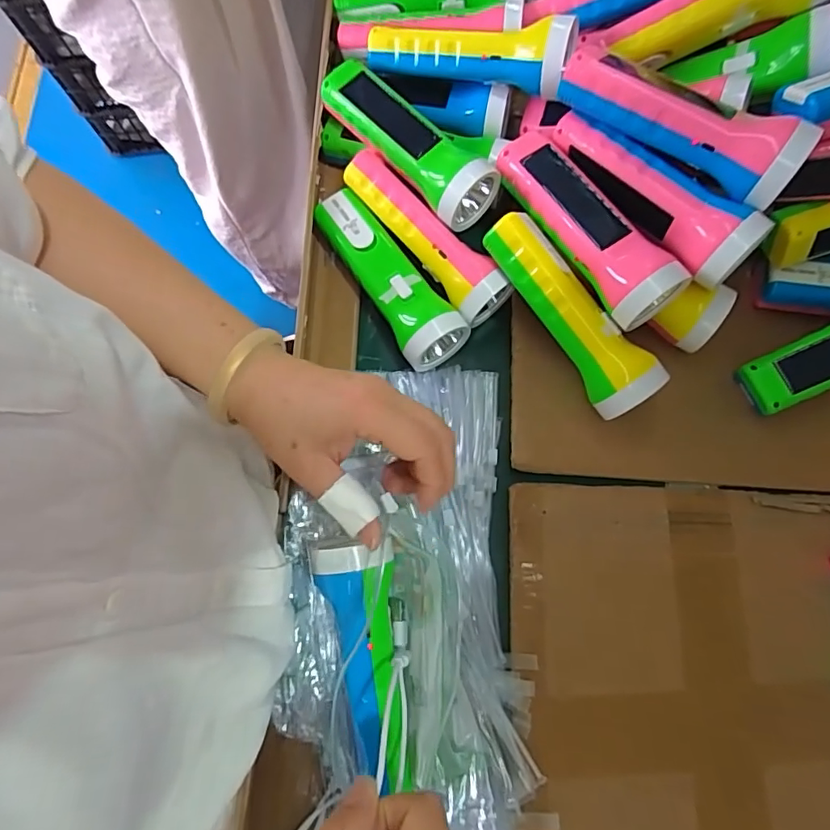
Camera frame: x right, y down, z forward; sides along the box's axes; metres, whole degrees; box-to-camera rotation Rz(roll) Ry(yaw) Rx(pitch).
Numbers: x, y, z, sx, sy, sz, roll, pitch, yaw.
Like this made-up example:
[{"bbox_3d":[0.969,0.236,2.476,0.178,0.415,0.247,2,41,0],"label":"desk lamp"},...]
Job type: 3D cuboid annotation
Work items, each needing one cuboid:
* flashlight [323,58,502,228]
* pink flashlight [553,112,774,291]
[{"bbox_3d":[-0.008,-0.215,0.402,0.042,0.043,0.160,-42,80,-10],"label":"flashlight"},{"bbox_3d":[0.159,-0.153,0.359,0.157,0.041,0.047,43,80,9],"label":"pink flashlight"}]

